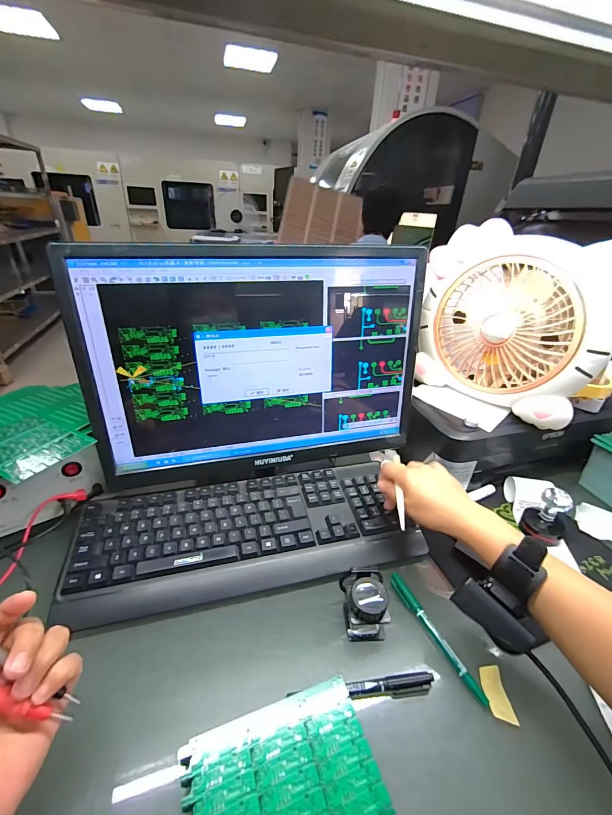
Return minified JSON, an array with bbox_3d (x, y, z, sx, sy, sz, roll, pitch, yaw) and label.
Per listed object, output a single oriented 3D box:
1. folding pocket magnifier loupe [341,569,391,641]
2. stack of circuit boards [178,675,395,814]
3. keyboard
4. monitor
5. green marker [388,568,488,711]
[{"bbox_3d":[0.064,0.211,0.372,0.047,0.053,0.053,1,30,-3],"label":"folding pocket magnifier loupe"},{"bbox_3d":[-0.017,0.283,0.254,0.135,0.032,0.095,-8,32,-19],"label":"stack of circuit boards"},{"bbox_3d":[-0.070,0.162,0.457,0.431,0.039,0.168,-4,31,-14],"label":"keyboard"},{"bbox_3d":[-0.050,-0.042,0.464,0.429,0.317,0.084,-4,31,-13],"label":"monitor"},{"bbox_3d":[0.135,0.239,0.366,0.013,0.008,0.136,-11,33,-23],"label":"green marker"}]

